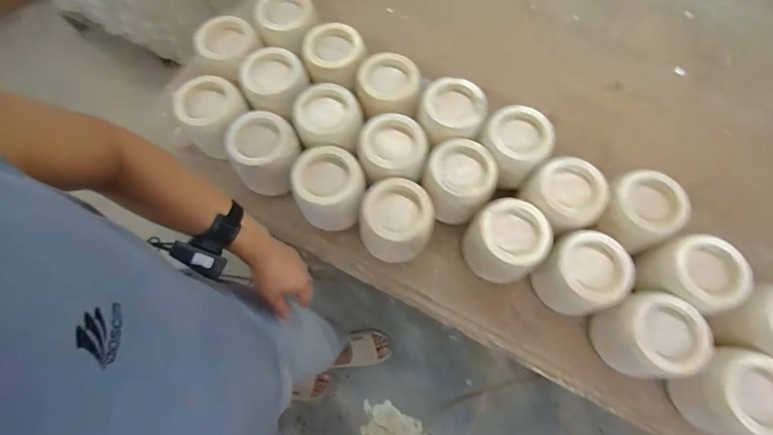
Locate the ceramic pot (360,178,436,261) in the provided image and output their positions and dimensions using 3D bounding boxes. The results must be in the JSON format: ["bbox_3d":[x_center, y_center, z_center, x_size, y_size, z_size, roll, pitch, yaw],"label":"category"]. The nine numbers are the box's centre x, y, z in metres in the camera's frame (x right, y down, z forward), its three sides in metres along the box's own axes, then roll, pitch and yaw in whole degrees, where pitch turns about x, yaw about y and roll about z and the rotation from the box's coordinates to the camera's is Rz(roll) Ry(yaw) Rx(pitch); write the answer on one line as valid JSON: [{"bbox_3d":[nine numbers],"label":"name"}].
[{"bbox_3d":[0.016,0.005,0.726,0.123,0.118,0.127,0,72,1],"label":"ceramic pot"}]

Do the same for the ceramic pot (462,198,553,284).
[{"bbox_3d":[0.218,0.041,0.706,0.136,0.117,0.131,0,72,1],"label":"ceramic pot"}]

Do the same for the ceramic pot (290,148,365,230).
[{"bbox_3d":[-0.108,-0.055,0.746,0.129,0.099,0.129,0,72,1],"label":"ceramic pot"}]

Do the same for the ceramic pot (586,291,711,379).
[{"bbox_3d":[0.447,0.201,0.654,0.129,0.111,0.130,0,72,1],"label":"ceramic pot"}]

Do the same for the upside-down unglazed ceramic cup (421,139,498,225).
[{"bbox_3d":[0.140,-0.072,0.752,0.128,0.114,0.133,0,72,1],"label":"upside-down unglazed ceramic cup"}]

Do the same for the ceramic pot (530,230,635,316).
[{"bbox_3d":[0.350,0.101,0.688,0.125,0.114,0.127,0,72,1],"label":"ceramic pot"}]

